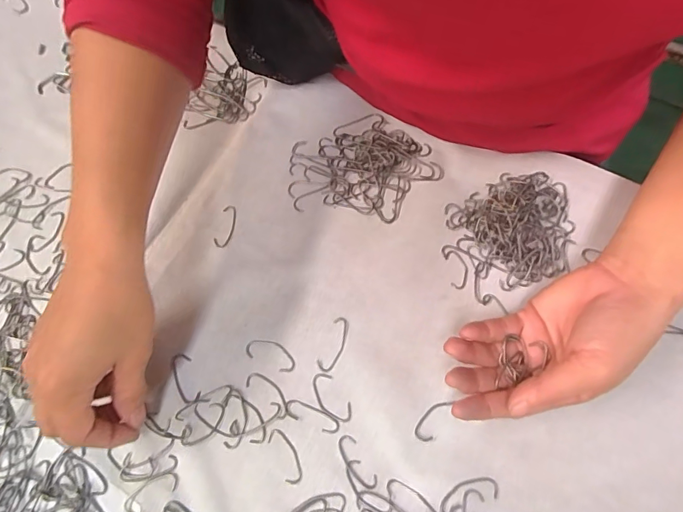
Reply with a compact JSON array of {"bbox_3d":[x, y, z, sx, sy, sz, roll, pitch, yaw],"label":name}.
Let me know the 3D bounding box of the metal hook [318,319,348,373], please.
[{"bbox_3d":[-0.005,0.064,0.308,0.014,0.004,0.040,21,72,11],"label":"metal hook"}]

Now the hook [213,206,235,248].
[{"bbox_3d":[-0.095,-0.025,0.349,0.014,0.004,0.037,11,70,7],"label":"hook"}]

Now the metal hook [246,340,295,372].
[{"bbox_3d":[-0.051,0.071,0.309,0.038,0.004,0.017,22,72,11],"label":"metal hook"}]

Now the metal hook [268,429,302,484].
[{"bbox_3d":[-0.037,0.134,0.285,0.014,0.004,0.037,-27,70,-7],"label":"metal hook"}]

